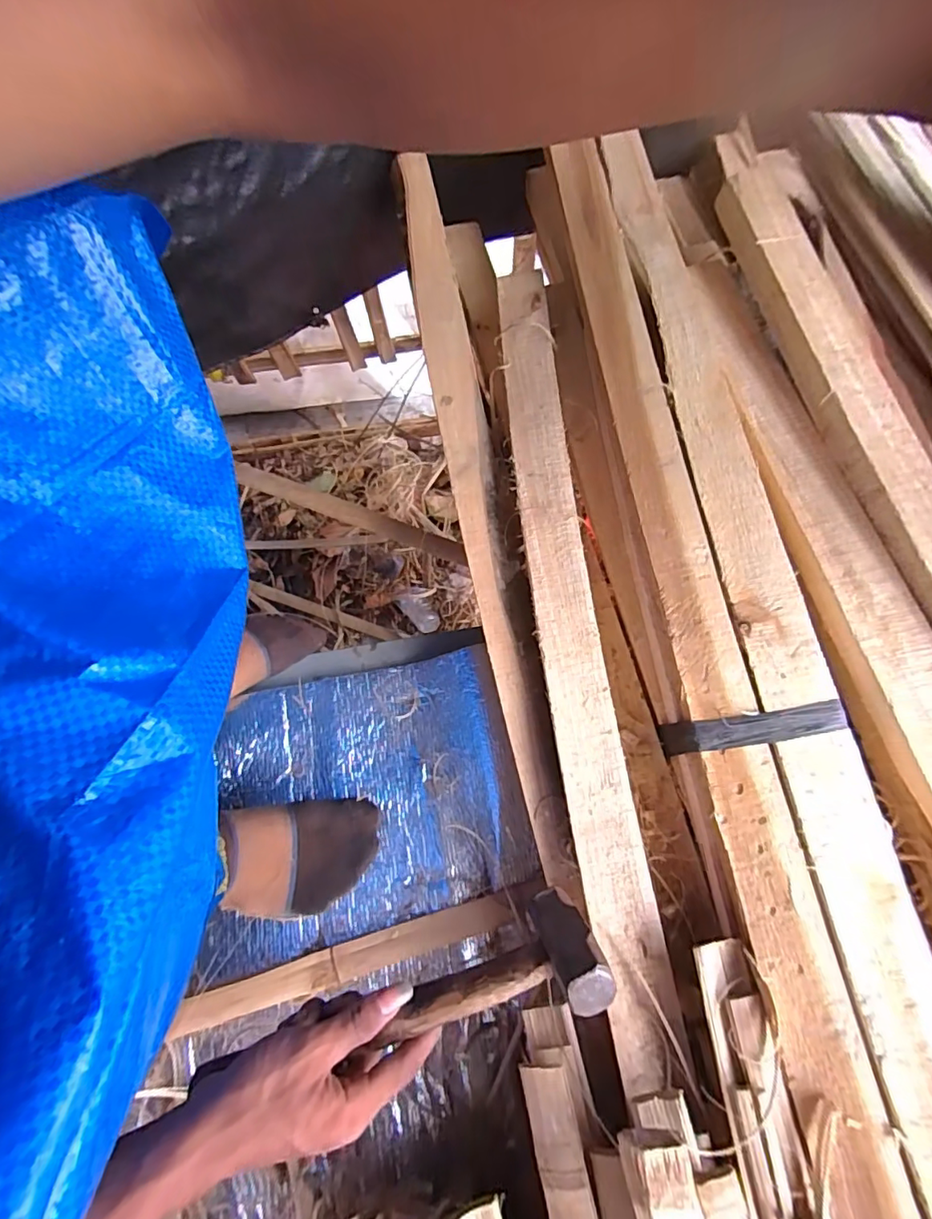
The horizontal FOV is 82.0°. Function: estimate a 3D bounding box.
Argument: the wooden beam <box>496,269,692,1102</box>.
[{"bbox_3d":[0.085,-0.009,0.462,0.054,0.020,0.683,-6,72,-2],"label":"wooden beam"}]

